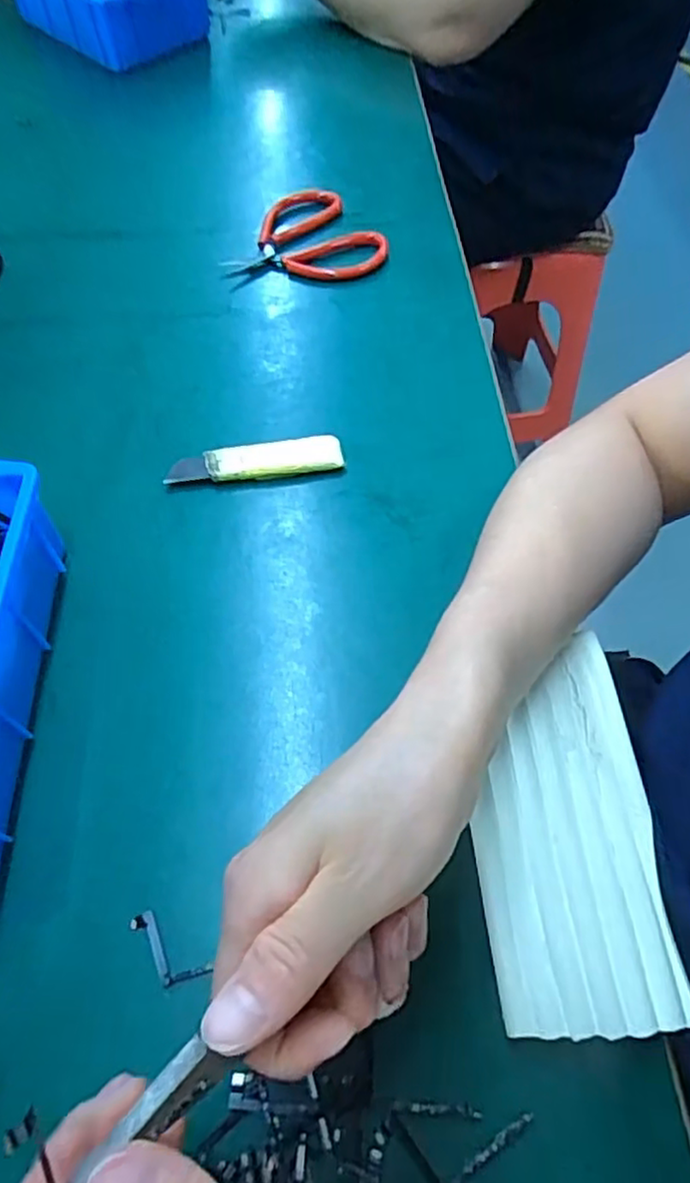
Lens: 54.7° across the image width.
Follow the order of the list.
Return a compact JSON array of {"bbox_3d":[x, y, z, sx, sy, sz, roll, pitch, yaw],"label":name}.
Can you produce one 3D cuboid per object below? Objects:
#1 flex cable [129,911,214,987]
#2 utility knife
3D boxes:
[{"bbox_3d":[-0.075,0.150,0.277,0.040,0.004,0.016,31,64,18],"label":"flex cable"},{"bbox_3d":[-0.055,-0.079,0.407,0.104,0.012,0.025,-7,59,-4],"label":"utility knife"}]

